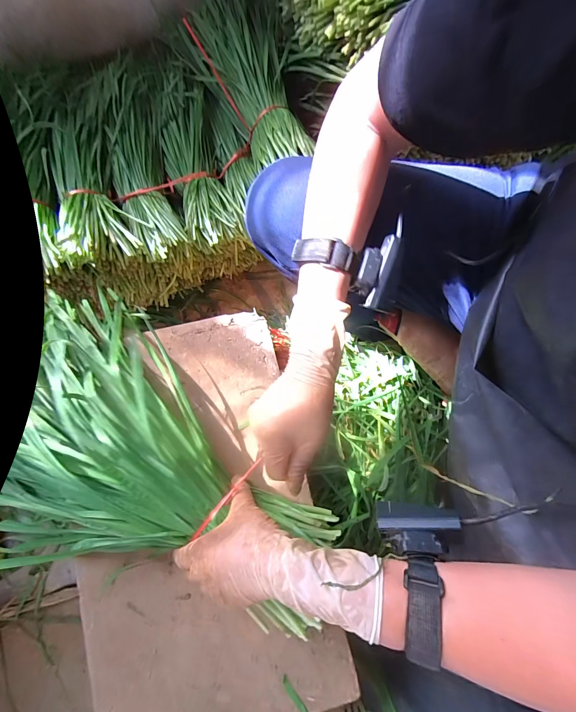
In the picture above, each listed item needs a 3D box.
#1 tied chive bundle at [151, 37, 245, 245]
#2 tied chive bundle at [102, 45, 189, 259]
[{"bbox_3d":[-0.197,-0.426,0.617,0.112,0.064,0.430,-17,80,-4],"label":"tied chive bundle"},{"bbox_3d":[-0.289,-0.393,0.597,0.109,0.058,0.431,-13,80,-3],"label":"tied chive bundle"}]

